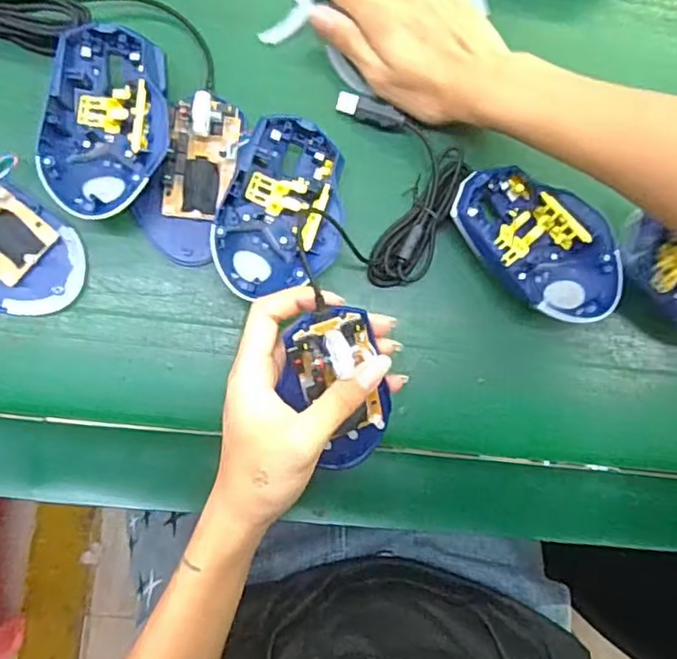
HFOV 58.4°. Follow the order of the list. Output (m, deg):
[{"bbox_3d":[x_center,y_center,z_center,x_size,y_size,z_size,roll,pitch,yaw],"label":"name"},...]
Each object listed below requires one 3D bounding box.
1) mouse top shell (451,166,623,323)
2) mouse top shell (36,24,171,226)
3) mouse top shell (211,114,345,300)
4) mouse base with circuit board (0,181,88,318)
[{"bbox_3d":[0.131,-0.057,0.409,0.076,0.042,0.123,-43,91,-11],"label":"mouse top shell"},{"bbox_3d":[-0.141,-0.125,0.376,0.074,0.034,0.113,11,82,-7],"label":"mouse top shell"},{"bbox_3d":[-0.036,-0.076,0.383,0.074,0.035,0.110,9,82,-7],"label":"mouse top shell"},{"bbox_3d":[-0.212,-0.051,0.373,0.102,0.025,0.069,35,80,-3],"label":"mouse base with circuit board"}]

